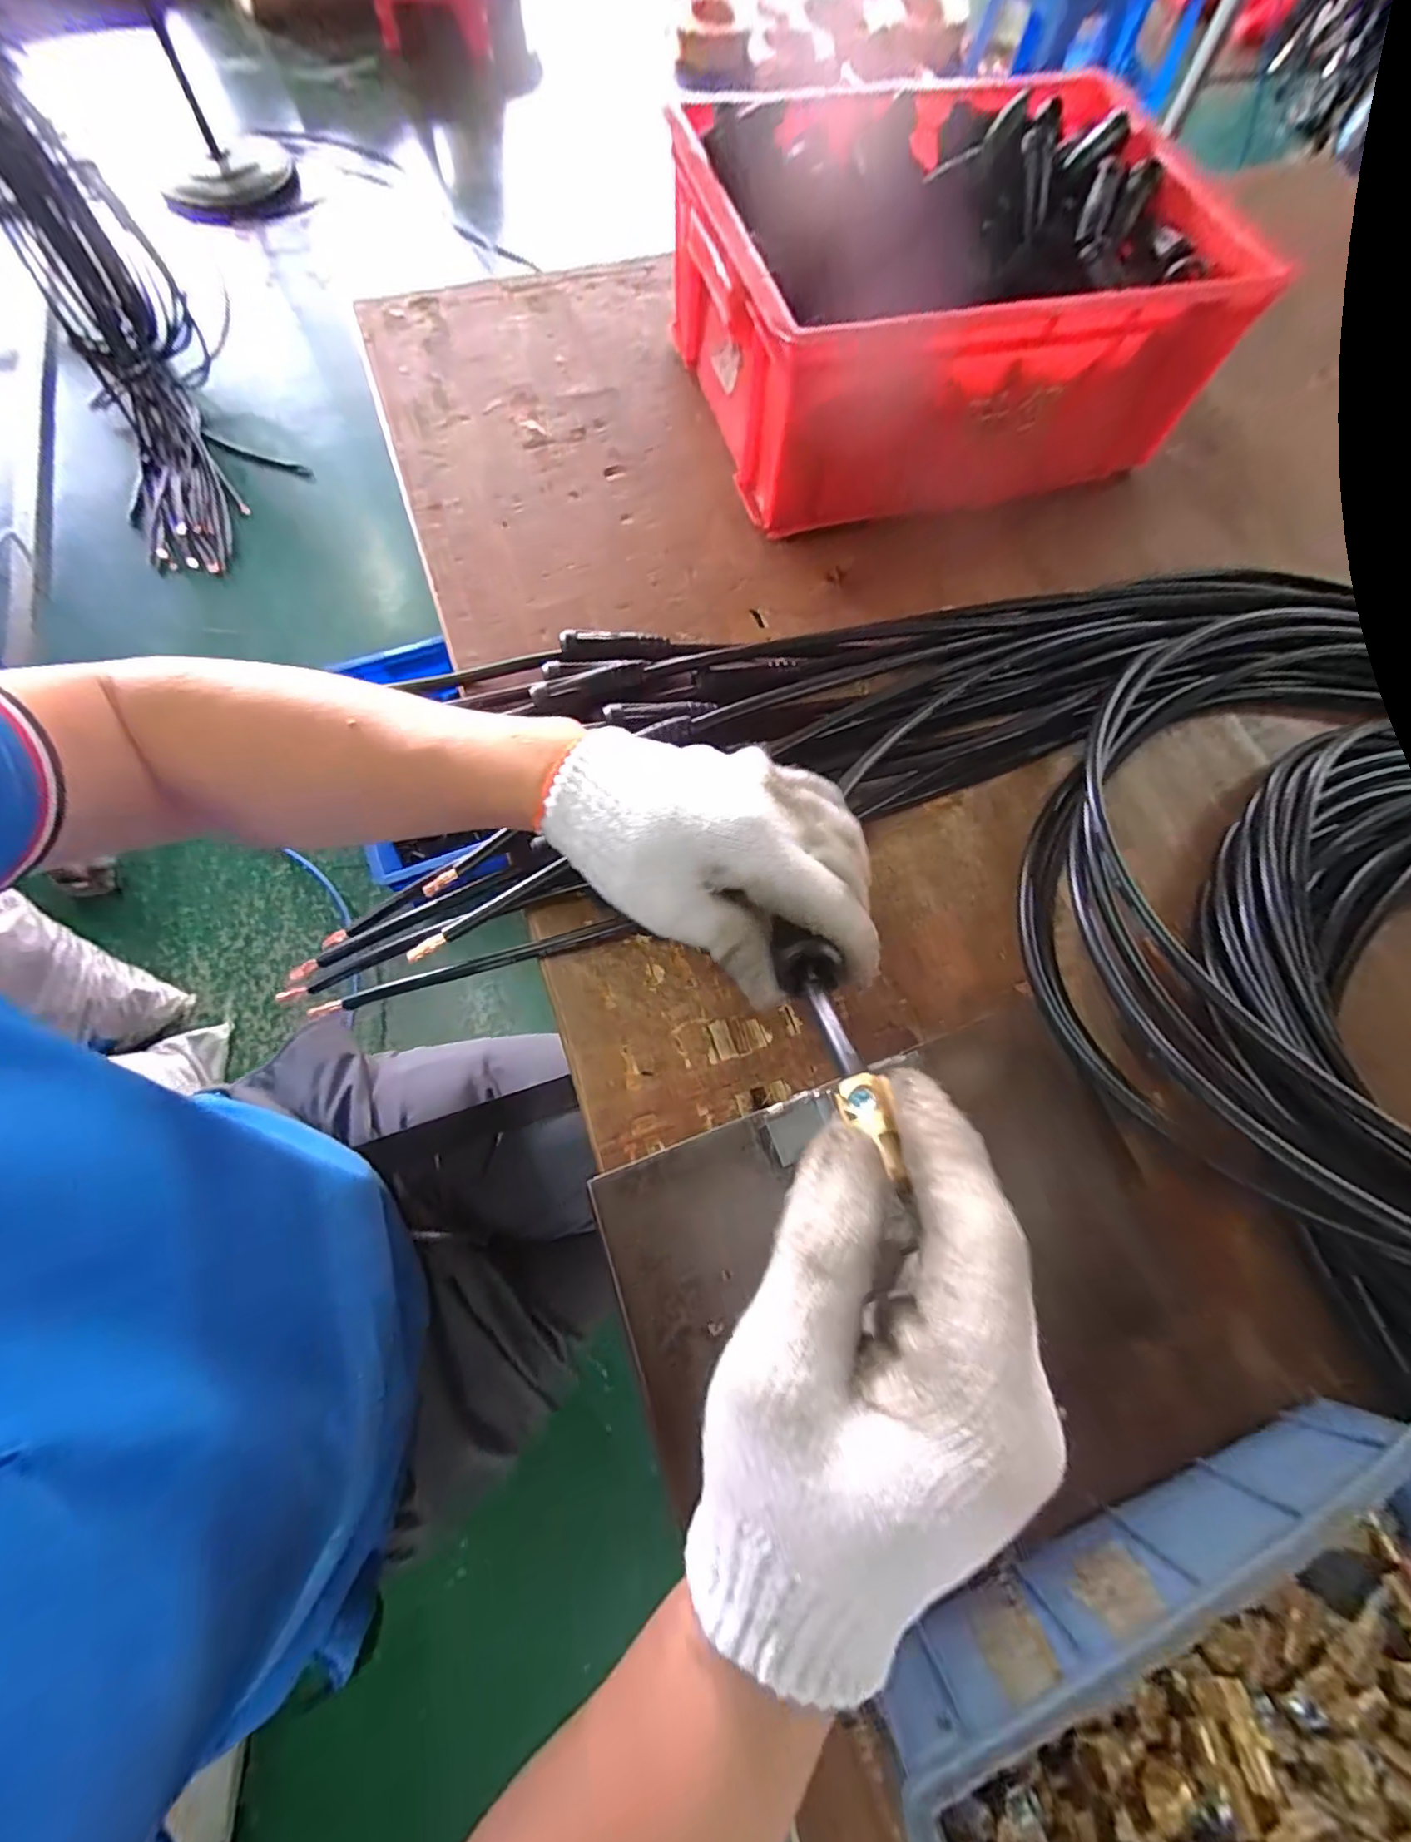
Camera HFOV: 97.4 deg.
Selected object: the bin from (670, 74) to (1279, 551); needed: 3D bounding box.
[{"bbox_3d":[0.191,-0.503,0.503,0.373,0.142,0.265,-17,72,-8],"label":"bin"}]

